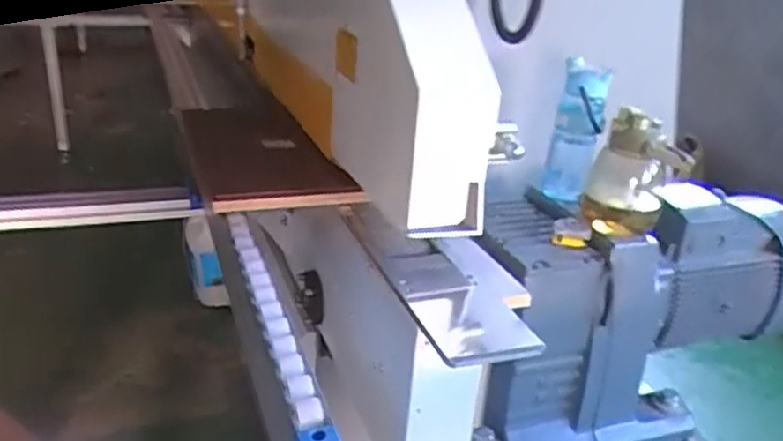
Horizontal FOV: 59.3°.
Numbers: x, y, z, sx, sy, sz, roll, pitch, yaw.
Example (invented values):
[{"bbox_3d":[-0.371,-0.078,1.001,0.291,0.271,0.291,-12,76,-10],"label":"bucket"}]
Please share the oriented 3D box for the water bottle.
[{"bbox_3d":[0.305,-0.140,1.140,0.080,0.227,0.070,10,24,13],"label":"water bottle"}]

